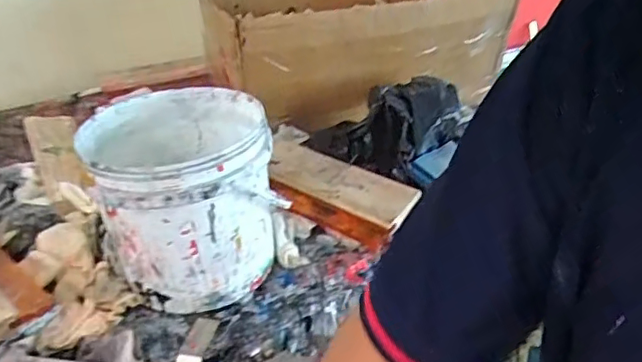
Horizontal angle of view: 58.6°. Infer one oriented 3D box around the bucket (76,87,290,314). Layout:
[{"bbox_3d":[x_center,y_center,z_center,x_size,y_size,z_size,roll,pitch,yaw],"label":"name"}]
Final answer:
[{"bbox_3d":[-0.160,0.017,0.691,0.194,0.197,0.204,-1,30,1],"label":"bucket"}]

